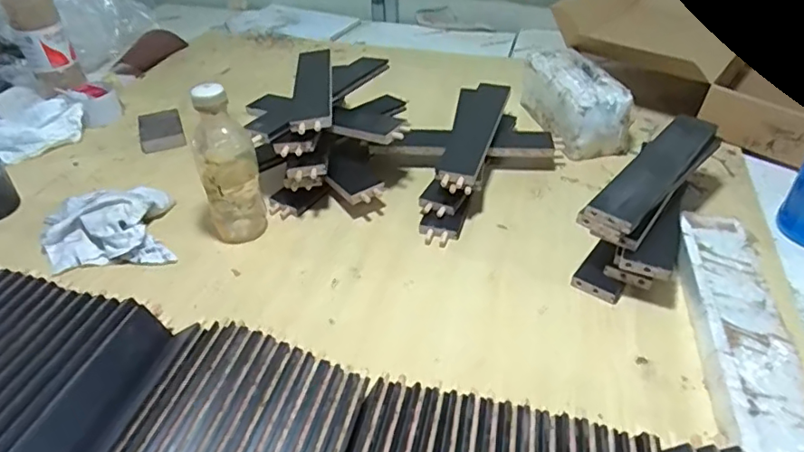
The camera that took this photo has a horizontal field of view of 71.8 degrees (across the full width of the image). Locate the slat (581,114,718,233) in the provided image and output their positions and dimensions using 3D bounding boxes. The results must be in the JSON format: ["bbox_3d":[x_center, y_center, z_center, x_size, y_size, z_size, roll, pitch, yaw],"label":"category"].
[{"bbox_3d":[0.326,-0.076,0.709,0.056,0.022,0.290,29,48,32],"label":"slat"}]

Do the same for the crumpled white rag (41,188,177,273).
[{"bbox_3d":[-0.406,0.001,0.764,0.170,0.054,0.151,-11,40,-11],"label":"crumpled white rag"}]

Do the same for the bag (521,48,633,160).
[{"bbox_3d":[0.298,-0.217,0.956,0.127,0.100,0.209,-7,39,-7],"label":"bag"}]

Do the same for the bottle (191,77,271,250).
[{"bbox_3d":[-0.230,-0.078,0.725,0.077,0.211,0.068,-13,41,-14],"label":"bottle"}]

